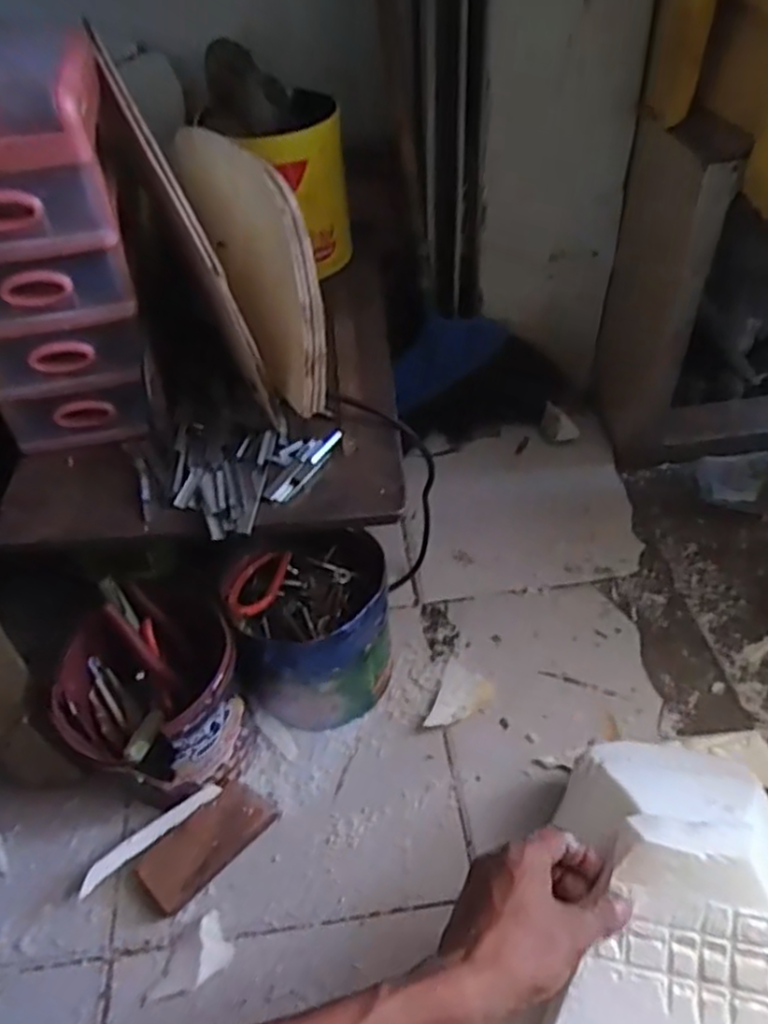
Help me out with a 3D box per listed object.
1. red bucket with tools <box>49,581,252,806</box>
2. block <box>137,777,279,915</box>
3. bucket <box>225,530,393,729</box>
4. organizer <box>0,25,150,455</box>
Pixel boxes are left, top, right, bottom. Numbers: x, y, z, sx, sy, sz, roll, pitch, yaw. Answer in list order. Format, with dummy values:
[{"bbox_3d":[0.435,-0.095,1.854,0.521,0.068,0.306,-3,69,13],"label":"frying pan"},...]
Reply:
[{"bbox_3d":[-0.196,0.170,0.620,0.131,0.165,0.129,-2,48,2],"label":"red bucket with tools"},{"bbox_3d":[-0.150,0.280,0.605,0.113,0.010,0.051,-37,73,-28],"label":"block"},{"bbox_3d":[-0.066,0.109,0.676,0.143,0.134,0.147,-2,48,2],"label":"bucket"},{"bbox_3d":[-0.268,-0.203,0.560,0.140,0.258,0.178,-13,48,-8],"label":"organizer"}]

